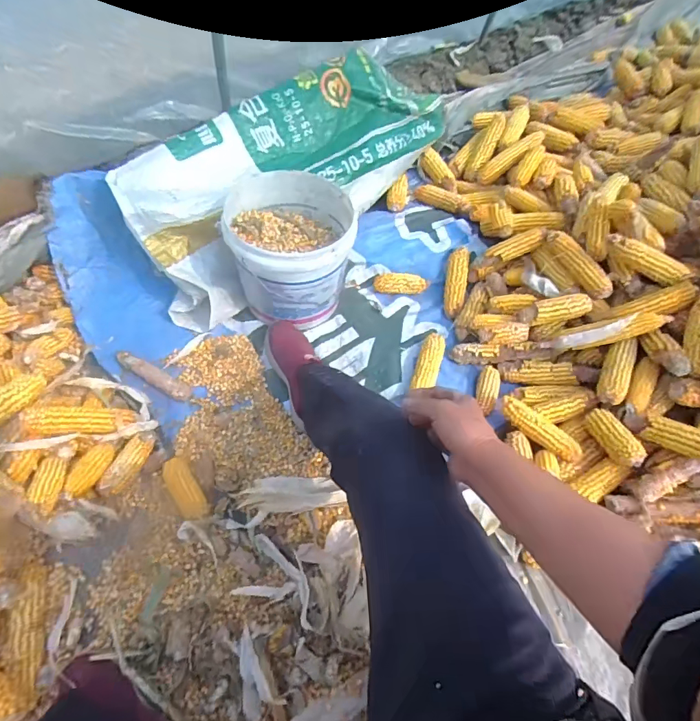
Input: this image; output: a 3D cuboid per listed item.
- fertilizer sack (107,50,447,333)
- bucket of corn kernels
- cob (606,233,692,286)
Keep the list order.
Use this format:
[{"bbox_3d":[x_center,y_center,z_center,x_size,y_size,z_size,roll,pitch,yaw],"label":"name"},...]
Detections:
[{"bbox_3d":[-0.145,-0.475,1.092,0.303,0.256,0.865,40,66,19],"label":"fertilizer sack"},{"bbox_3d":[-0.129,-0.238,0.981,0.253,0.235,0.253,1,60,-2],"label":"bucket of corn kernels"},{"bbox_3d":[0.601,-0.207,0.882,0.173,0.045,0.046,35,65,17],"label":"cob"}]

